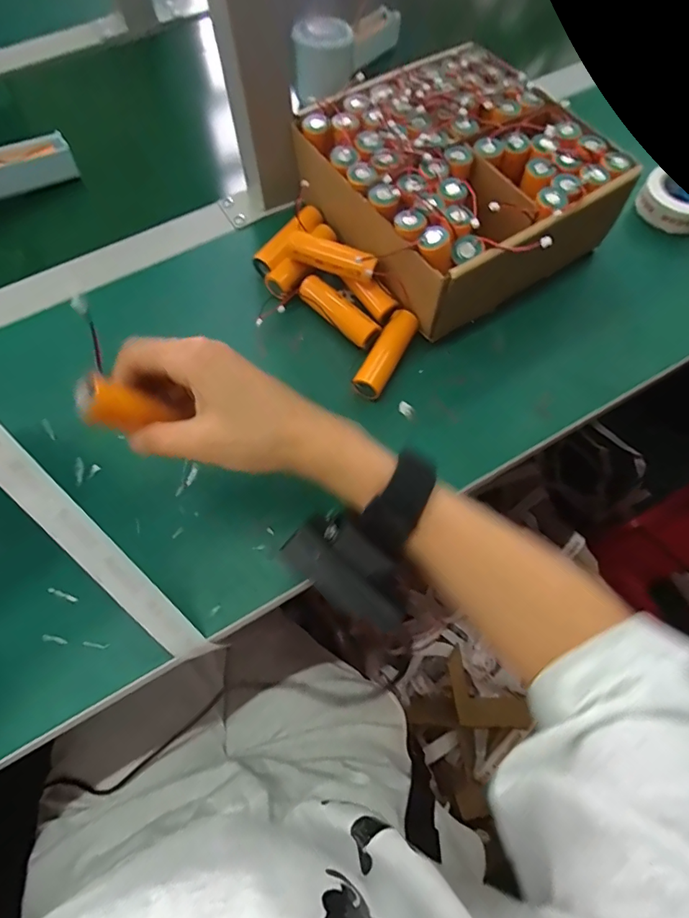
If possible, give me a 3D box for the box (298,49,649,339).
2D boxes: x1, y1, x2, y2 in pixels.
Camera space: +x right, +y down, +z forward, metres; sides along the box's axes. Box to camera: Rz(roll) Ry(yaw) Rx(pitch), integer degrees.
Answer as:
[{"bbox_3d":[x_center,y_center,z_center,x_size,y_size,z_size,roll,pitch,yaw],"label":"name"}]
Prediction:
[{"bbox_3d":[0.086,-0.217,0.384,0.194,0.074,0.200,-31,70,-12],"label":"box"}]

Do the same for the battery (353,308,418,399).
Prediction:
[{"bbox_3d":[0.031,-0.079,0.352,0.021,0.015,0.071,27,70,11],"label":"battery"}]

